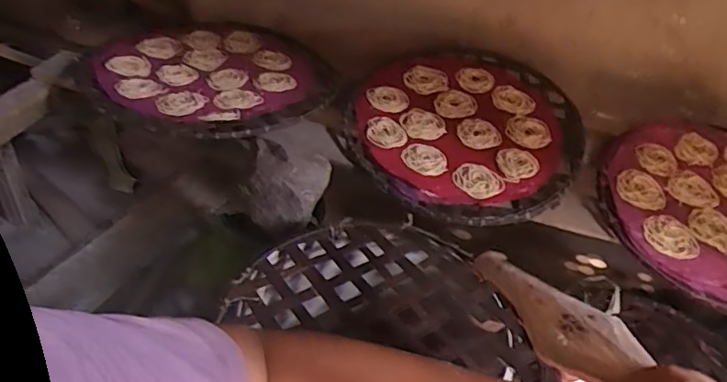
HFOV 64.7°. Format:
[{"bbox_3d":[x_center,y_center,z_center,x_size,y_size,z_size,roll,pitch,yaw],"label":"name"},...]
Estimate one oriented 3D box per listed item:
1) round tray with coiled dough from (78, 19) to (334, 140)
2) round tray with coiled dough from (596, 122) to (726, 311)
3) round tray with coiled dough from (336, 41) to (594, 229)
[{"bbox_3d":[-0.260,-0.201,0.985,0.404,0.047,0.398,4,39,-3],"label":"round tray with coiled dough"},{"bbox_3d":[0.563,0.027,0.889,0.371,0.071,0.355,4,39,-3],"label":"round tray with coiled dough"},{"bbox_3d":[0.178,-0.120,0.988,0.390,0.079,0.422,4,39,-3],"label":"round tray with coiled dough"}]

